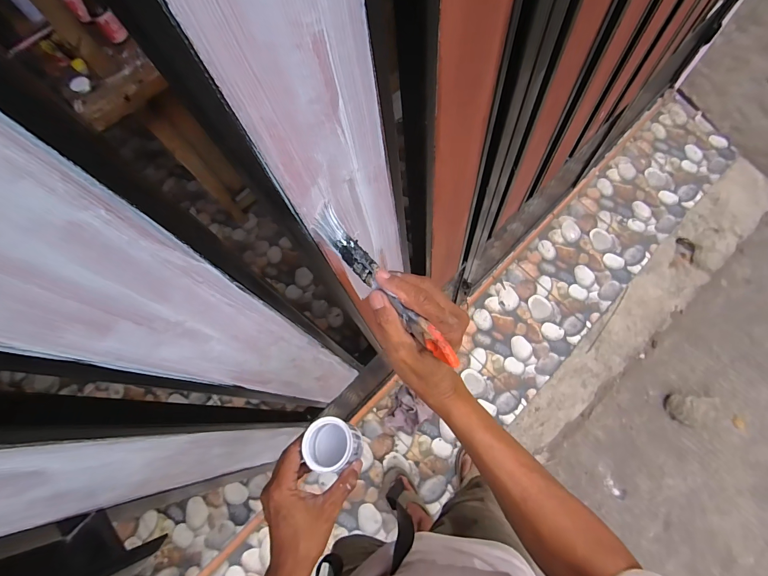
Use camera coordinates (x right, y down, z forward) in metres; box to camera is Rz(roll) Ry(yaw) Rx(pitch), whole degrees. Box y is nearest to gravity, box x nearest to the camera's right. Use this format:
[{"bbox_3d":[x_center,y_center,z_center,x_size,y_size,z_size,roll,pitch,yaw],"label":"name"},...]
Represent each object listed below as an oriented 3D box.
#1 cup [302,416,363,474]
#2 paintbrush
[{"bbox_3d":[-0.057,0.180,0.396,0.062,0.061,0.052,3,72,3],"label":"cup"},{"bbox_3d":[-0.001,-0.002,0.287,0.017,0.025,0.163,-40,80,-10],"label":"paintbrush"}]

